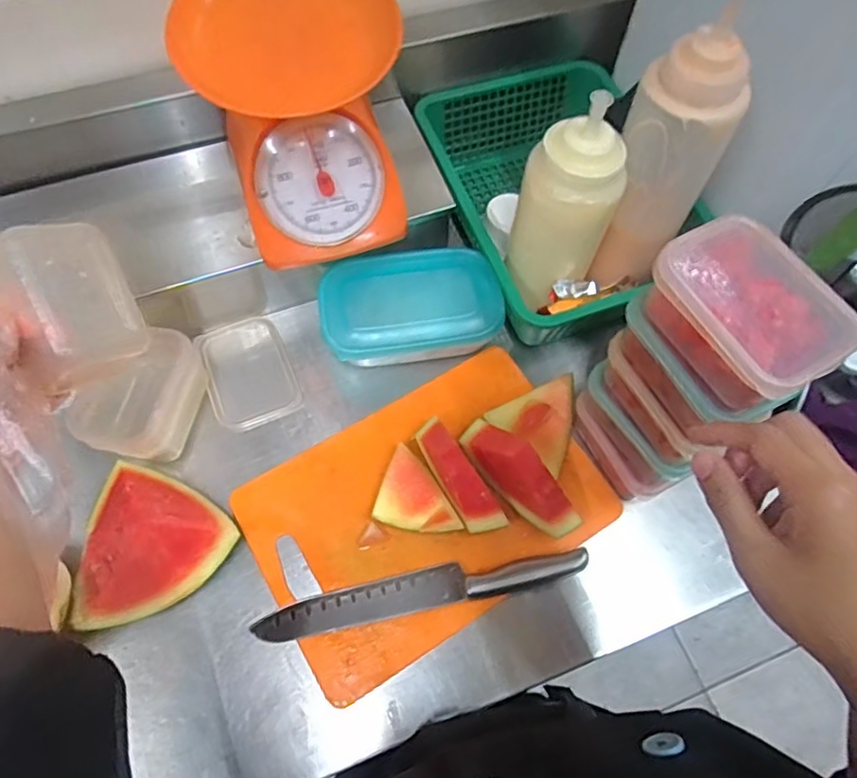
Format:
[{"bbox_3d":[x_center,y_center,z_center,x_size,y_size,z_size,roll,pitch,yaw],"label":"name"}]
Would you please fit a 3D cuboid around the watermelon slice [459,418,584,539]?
[{"bbox_3d":[0.076,0.072,0.501,0.030,0.079,0.121,-38,71,-18],"label":"watermelon slice"}]

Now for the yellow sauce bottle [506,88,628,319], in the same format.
[{"bbox_3d":[0.119,-0.155,0.506,0.080,0.175,0.070,-29,68,-15],"label":"yellow sauce bottle"}]

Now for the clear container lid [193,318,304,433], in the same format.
[{"bbox_3d":[-0.175,-0.017,0.578,0.080,0.013,0.114,-21,66,-11],"label":"clear container lid"}]

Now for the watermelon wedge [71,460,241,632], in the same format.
[{"bbox_3d":[-0.234,0.125,0.474,0.115,0.069,0.125,1,64,-1],"label":"watermelon wedge"}]

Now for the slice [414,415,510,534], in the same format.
[{"bbox_3d":[0.024,0.069,0.501,0.029,0.068,0.108,-30,68,-15],"label":"slice"}]

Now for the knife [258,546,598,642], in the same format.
[{"bbox_3d":[-0.004,0.165,0.490,0.272,0.015,0.031,-10,65,-6],"label":"knife"}]

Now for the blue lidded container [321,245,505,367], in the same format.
[{"bbox_3d":[-0.018,-0.078,0.585,0.167,0.050,0.113,-6,64,-5],"label":"blue lidded container"}]

